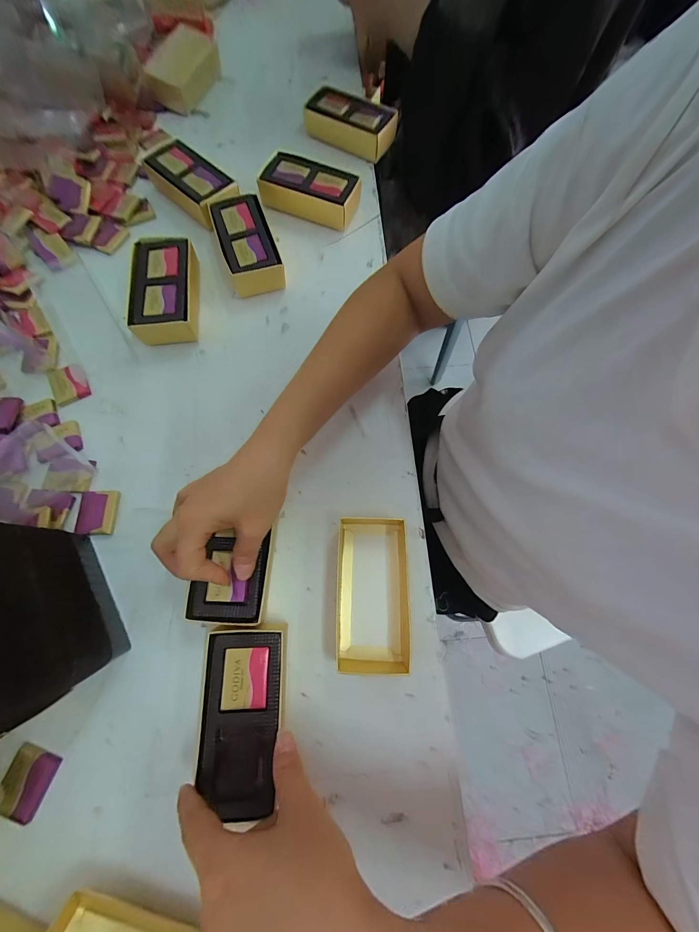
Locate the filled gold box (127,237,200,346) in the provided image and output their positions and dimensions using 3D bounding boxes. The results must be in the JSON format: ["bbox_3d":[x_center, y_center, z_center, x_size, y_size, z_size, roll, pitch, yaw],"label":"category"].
[{"bbox_3d":[-0.200,-0.188,0.350,0.061,0.031,0.128,-8,74,-3],"label":"filled gold box"}]

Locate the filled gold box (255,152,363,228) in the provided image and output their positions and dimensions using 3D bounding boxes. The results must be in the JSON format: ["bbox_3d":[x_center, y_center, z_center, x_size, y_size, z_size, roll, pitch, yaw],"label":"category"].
[{"bbox_3d":[-0.048,-0.343,0.399,0.120,0.036,0.060,22,74,5],"label":"filled gold box"}]

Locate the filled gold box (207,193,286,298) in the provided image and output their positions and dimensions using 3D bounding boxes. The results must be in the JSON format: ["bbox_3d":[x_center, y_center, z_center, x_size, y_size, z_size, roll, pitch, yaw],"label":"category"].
[{"bbox_3d":[-0.117,-0.252,0.371,0.059,0.035,0.120,-19,75,-7],"label":"filled gold box"}]

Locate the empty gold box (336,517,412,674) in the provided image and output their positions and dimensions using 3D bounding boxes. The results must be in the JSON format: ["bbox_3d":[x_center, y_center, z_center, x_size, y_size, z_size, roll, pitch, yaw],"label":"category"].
[{"bbox_3d":[0.021,0.102,0.272,0.062,0.034,0.117,0,73,-1],"label":"empty gold box"}]

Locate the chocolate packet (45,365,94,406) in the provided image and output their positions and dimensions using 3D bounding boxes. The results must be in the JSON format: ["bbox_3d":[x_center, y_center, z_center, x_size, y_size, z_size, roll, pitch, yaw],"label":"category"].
[{"bbox_3d":[-0.290,-0.087,0.330,0.035,0.006,0.047,-29,76,-9],"label":"chocolate packet"}]

